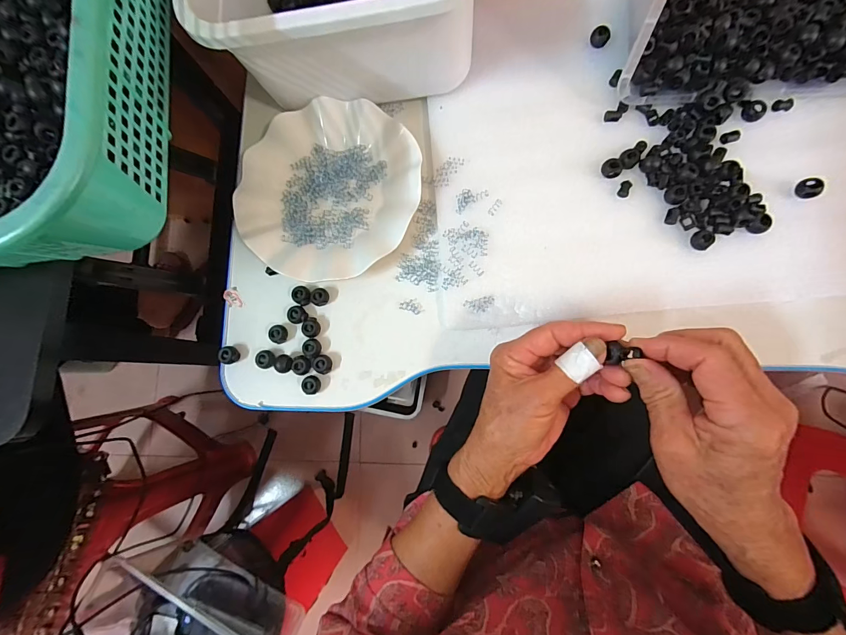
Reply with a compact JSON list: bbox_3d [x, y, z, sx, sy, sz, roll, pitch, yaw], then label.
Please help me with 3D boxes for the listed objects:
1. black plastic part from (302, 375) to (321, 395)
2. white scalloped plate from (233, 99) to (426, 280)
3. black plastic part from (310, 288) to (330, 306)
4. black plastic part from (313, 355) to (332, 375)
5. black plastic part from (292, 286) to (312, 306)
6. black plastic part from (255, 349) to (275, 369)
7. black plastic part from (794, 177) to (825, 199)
[{"bbox_3d":[-0.107,0.064,0.352,0.015,0.009,0.017,-22,80,2],"label":"black plastic part"},{"bbox_3d":[-0.095,-0.125,0.365,0.177,0.028,0.174,-1,82,5],"label":"white scalloped plate"},{"bbox_3d":[-0.102,-0.020,0.364,0.017,0.006,0.017,-1,82,5],"label":"black plastic part"},{"bbox_3d":[-0.096,0.045,0.355,0.016,0.009,0.016,-1,82,5],"label":"black plastic part"},{"bbox_3d":[-0.120,-0.021,0.367,0.019,0.006,0.017,33,90,5],"label":"black plastic part"},{"bbox_3d":[-0.153,0.042,0.360,0.021,0.010,0.017,25,85,8],"label":"black plastic part"},{"bbox_3d":[0.340,-0.113,0.326,0.016,0.013,0.017,-1,82,5],"label":"black plastic part"}]

